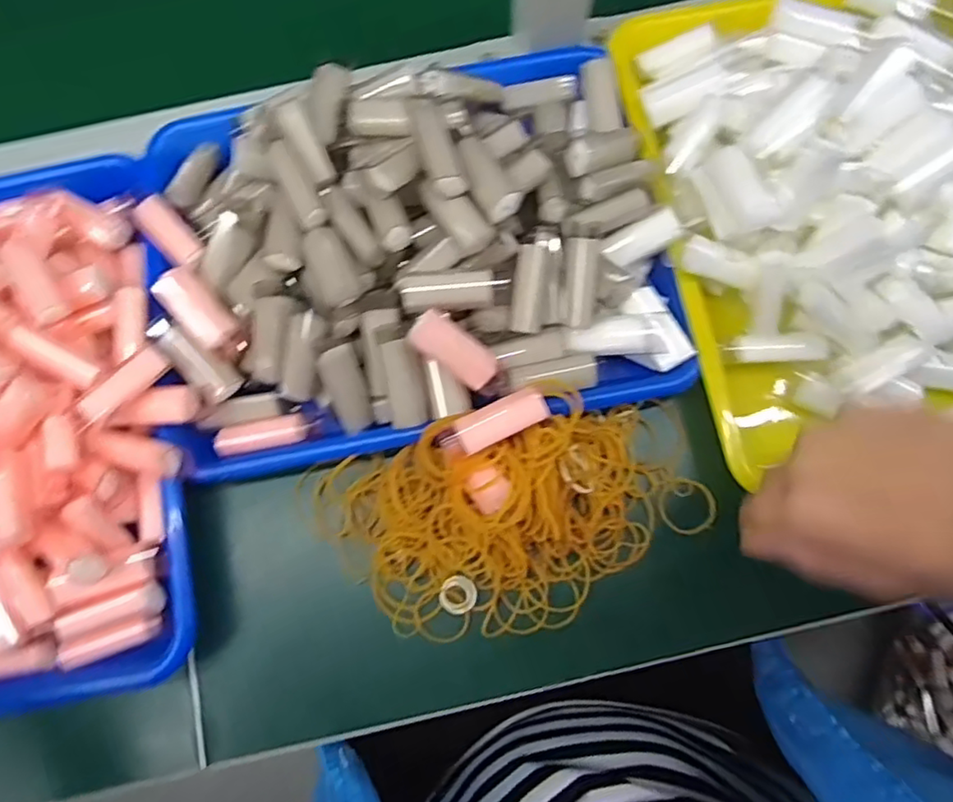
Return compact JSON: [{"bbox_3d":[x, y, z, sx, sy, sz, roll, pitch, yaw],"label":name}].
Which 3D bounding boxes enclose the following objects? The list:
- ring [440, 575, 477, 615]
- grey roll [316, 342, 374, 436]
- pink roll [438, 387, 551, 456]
[{"bbox_3d":[-0.011,0.114,0.355,0.021,0.004,0.022,0,77,1],"label":"ring"},{"bbox_3d":[-0.076,-0.008,0.356,0.021,0.014,0.052,-14,113,-2],"label":"grey roll"},{"bbox_3d":[0.010,0.014,0.341,0.060,0.019,0.021,-26,77,-4],"label":"pink roll"}]

